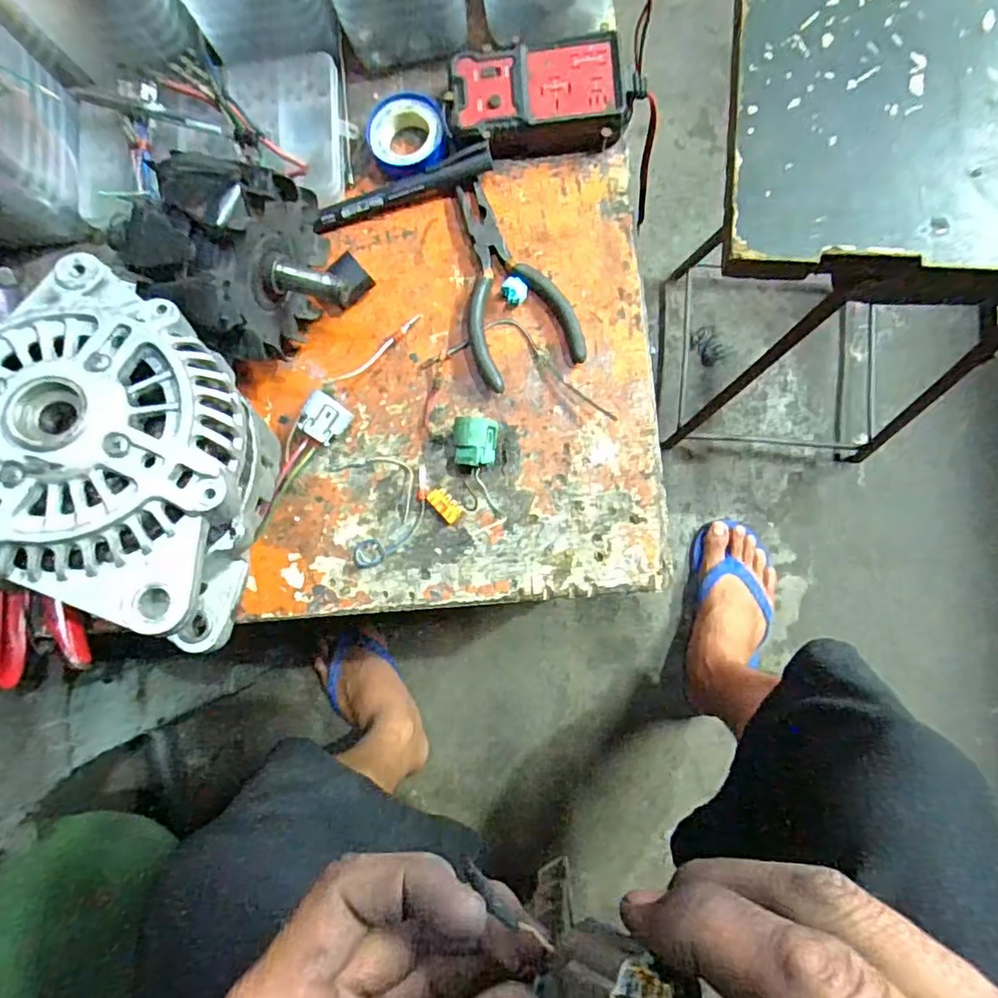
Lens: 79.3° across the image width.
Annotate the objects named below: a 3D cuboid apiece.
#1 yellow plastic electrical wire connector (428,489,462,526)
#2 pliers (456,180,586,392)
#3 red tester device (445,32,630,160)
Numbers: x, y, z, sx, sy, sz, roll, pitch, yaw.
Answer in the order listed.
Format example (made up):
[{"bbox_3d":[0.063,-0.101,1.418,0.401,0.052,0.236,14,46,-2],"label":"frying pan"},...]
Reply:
[{"bbox_3d":[-0.033,0.004,0.367,0.013,0.008,0.024,-42,83,-1],"label":"yellow plastic electrical wire connector"},{"bbox_3d":[0.002,-0.137,0.375,0.064,0.012,0.132,-20,84,2],"label":"pliers"},{"bbox_3d":[0.022,-0.249,0.378,0.106,0.027,0.062,-5,84,4],"label":"red tester device"}]

